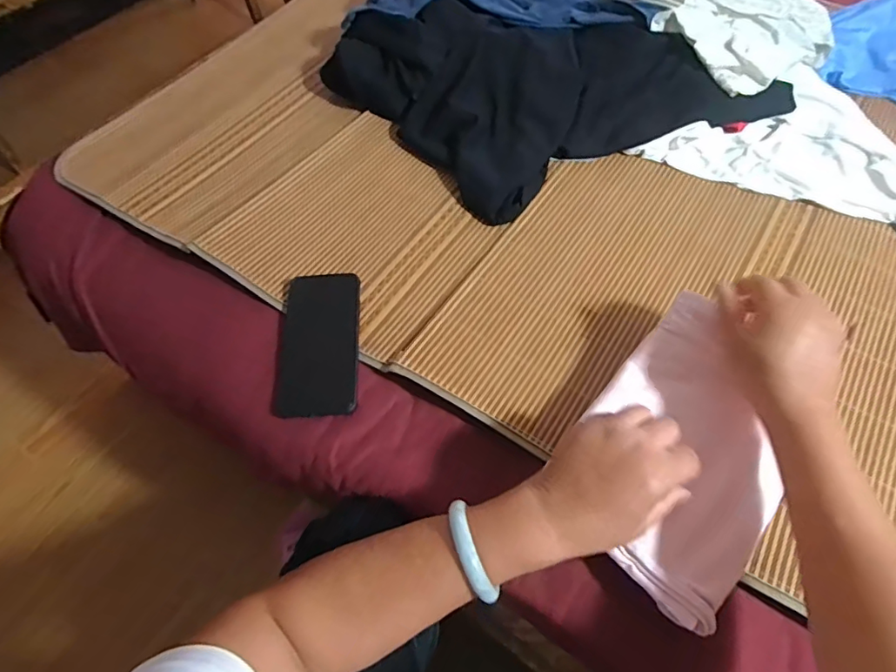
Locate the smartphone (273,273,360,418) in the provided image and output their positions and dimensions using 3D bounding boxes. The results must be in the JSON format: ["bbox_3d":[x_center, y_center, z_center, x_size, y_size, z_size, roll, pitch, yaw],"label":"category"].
[{"bbox_3d":[-0.136,0.008,0.553,0.085,0.013,0.153,-2,73,6],"label":"smartphone"}]

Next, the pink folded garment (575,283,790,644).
[{"bbox_3d":[0.210,0.095,0.452,0.167,0.021,0.241,38,75,18],"label":"pink folded garment"}]

